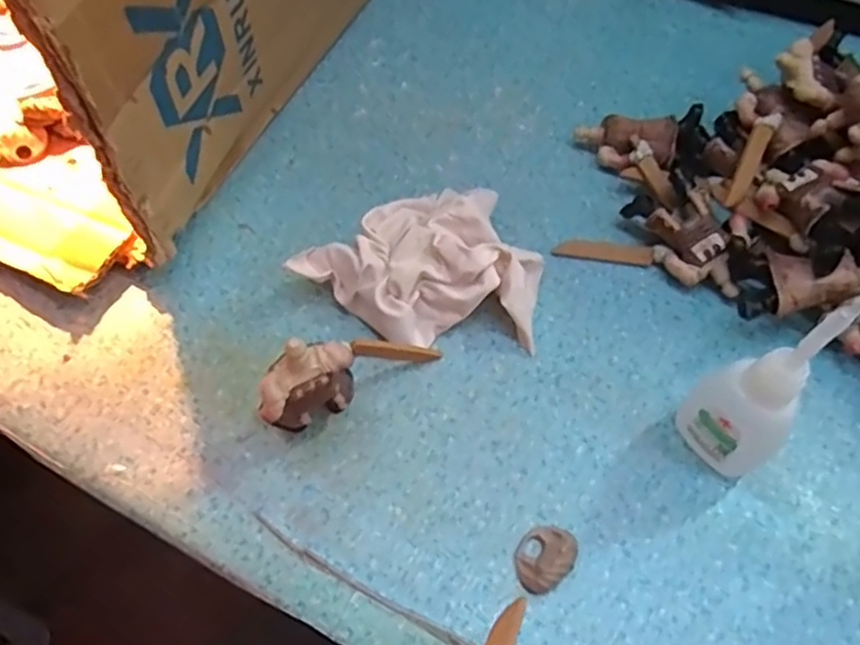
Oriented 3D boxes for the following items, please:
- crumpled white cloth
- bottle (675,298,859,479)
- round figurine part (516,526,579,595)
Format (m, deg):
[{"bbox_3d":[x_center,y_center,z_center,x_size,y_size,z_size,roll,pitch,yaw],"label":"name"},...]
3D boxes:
[{"bbox_3d":[-0.004,-0.025,0.289,0.099,0.031,0.067,0,60,0],"label":"crumpled white cloth"},{"bbox_3d":[0.111,0.021,0.219,0.018,0.108,0.032,-32,65,-17],"label":"bottle"},{"bbox_3d":[0.041,0.083,0.239,0.023,0.010,0.019,-35,66,-19],"label":"round figurine part"}]

